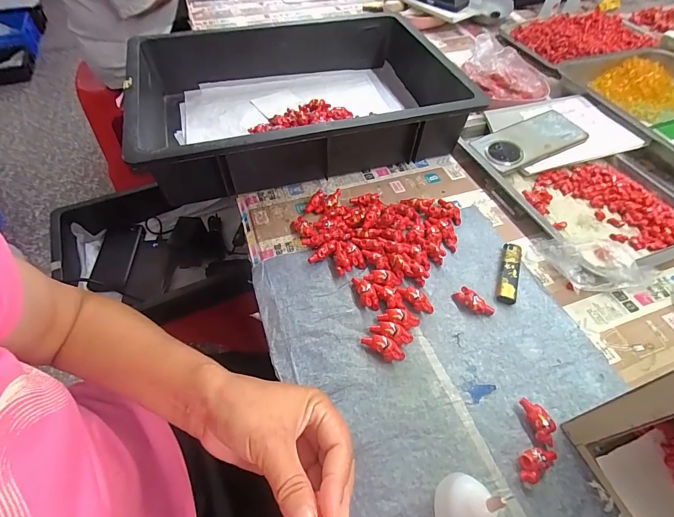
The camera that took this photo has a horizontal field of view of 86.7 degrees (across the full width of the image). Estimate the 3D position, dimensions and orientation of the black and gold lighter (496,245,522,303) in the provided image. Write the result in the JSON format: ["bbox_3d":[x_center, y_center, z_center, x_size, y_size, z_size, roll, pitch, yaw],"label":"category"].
[{"bbox_3d":[0.195,0.016,0.404,0.019,0.014,0.077,17,54,12],"label":"black and gold lighter"}]

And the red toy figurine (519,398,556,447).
[{"bbox_3d":[0.172,0.140,0.306,0.018,0.014,0.038,-13,54,-10],"label":"red toy figurine"}]

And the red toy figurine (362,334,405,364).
[{"bbox_3d":[0.044,0.086,0.344,0.042,0.014,0.018,28,57,19],"label":"red toy figurine"}]

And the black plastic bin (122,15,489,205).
[{"bbox_3d":[-0.051,-0.258,0.554,0.474,0.093,0.348,-13,54,-10],"label":"black plastic bin"}]

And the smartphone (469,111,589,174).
[{"bbox_3d":[0.285,-0.175,0.530,0.157,0.013,0.080,-20,62,-9],"label":"smartphone"}]

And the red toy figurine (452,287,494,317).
[{"bbox_3d":[0.144,0.048,0.378,0.017,0.016,0.041,-38,62,-26],"label":"red toy figurine"}]

